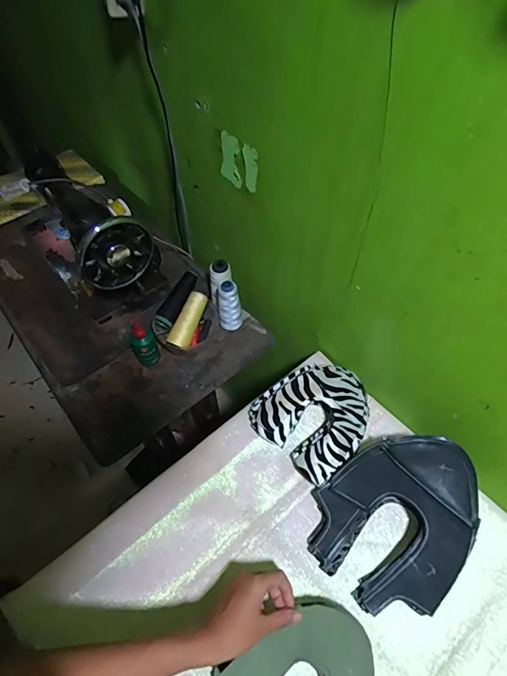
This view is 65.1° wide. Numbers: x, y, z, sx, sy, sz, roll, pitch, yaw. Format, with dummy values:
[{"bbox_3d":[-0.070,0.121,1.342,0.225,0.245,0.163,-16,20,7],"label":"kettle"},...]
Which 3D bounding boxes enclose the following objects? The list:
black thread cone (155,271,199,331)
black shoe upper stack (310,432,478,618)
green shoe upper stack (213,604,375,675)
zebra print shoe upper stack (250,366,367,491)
[{"bbox_3d":[-0.143,-0.073,0.744,0.033,0.036,0.118,24,76,17],"label":"black thread cone"},{"bbox_3d":[0.196,0.242,0.542,0.197,0.102,0.221,33,62,22],"label":"black shoe upper stack"},{"bbox_3d":[0.051,0.400,0.472,0.173,0.048,0.119,-39,62,-23],"label":"green shoe upper stack"},{"bbox_3d":[0.101,0.124,0.646,0.164,0.075,0.175,37,63,24],"label":"zebra print shoe upper stack"}]

